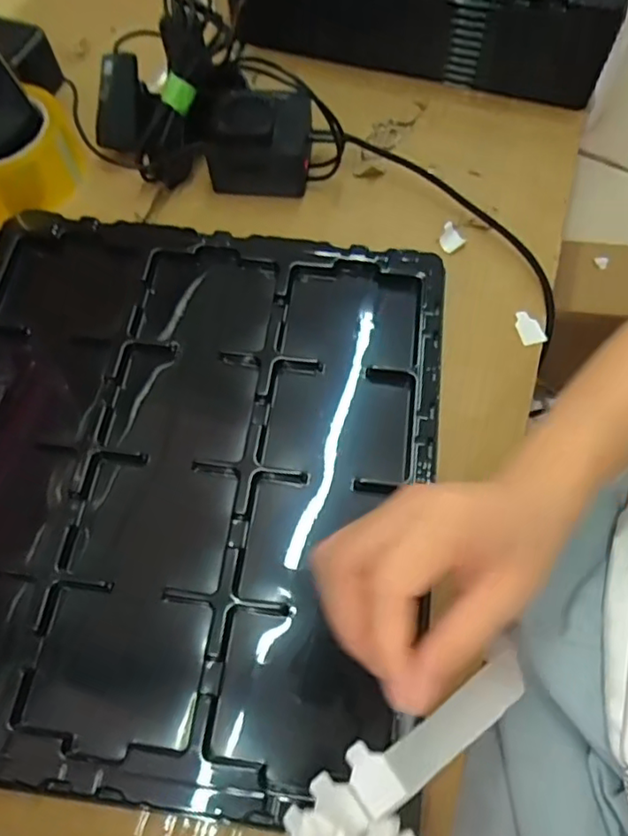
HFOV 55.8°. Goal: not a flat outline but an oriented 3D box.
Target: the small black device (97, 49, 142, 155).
[{"bbox_3d":[-0.165,-0.268,0.501,0.034,0.015,0.078,5,97,5],"label":"small black device"}]

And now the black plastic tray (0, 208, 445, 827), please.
[{"bbox_3d":[-0.099,0.026,0.385,0.339,0.013,0.374,6,65,4],"label":"black plastic tray"}]

